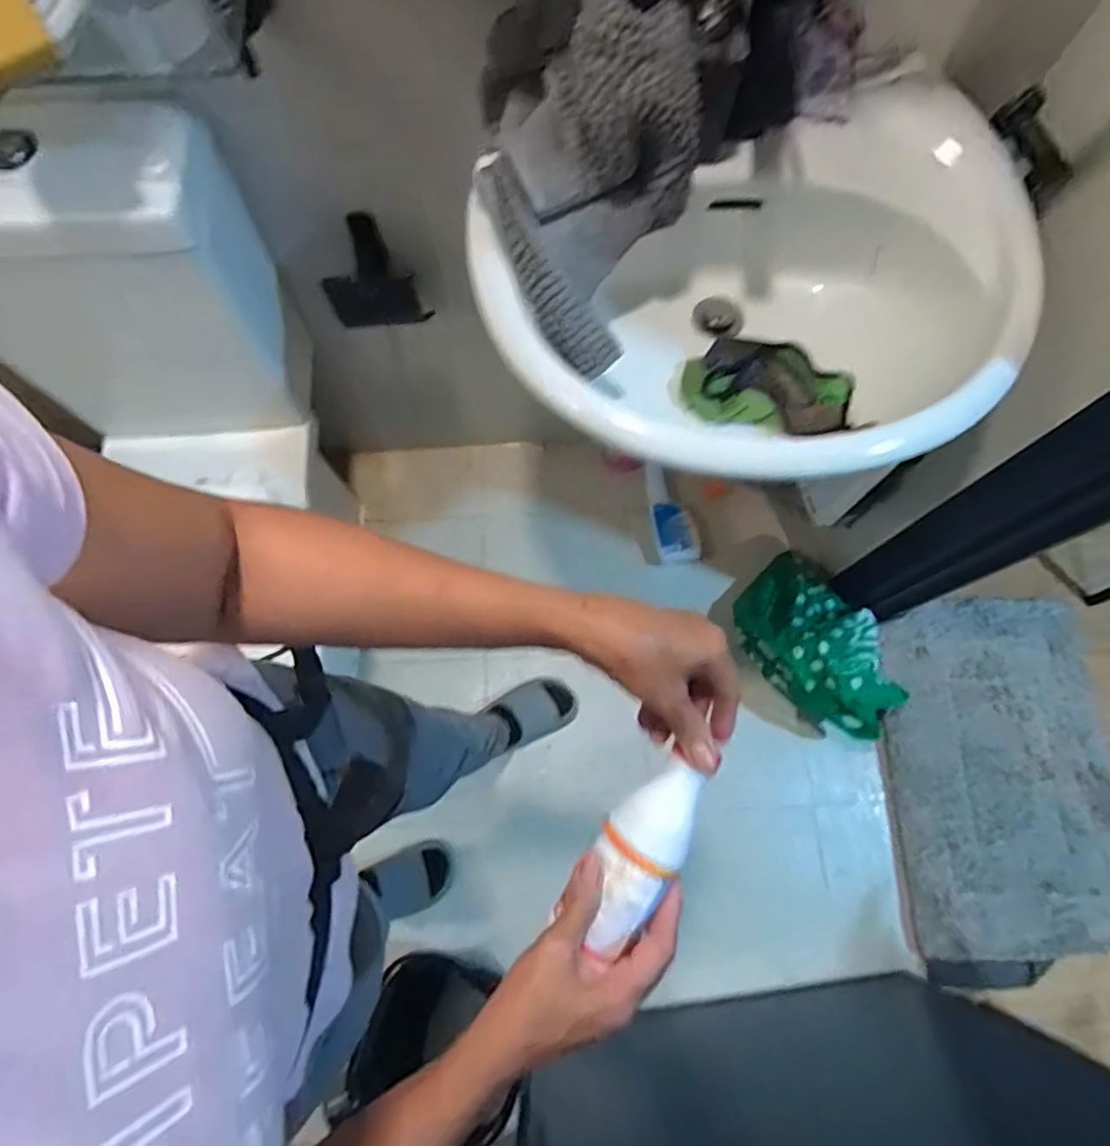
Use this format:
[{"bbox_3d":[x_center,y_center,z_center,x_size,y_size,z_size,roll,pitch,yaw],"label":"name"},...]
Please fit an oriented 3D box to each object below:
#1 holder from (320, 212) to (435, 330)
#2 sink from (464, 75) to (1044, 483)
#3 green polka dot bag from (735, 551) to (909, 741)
[{"bbox_3d":[-0.248,-0.401,0.892,0.128,0.141,0.067,-8,74,-3],"label":"holder"},{"bbox_3d":[0.202,-0.251,0.658,0.517,0.203,0.373,-13,74,-5],"label":"sink"},{"bbox_3d":[0.488,0.119,1.162,0.219,0.222,0.345,-33,77,-10],"label":"green polka dot bag"}]

